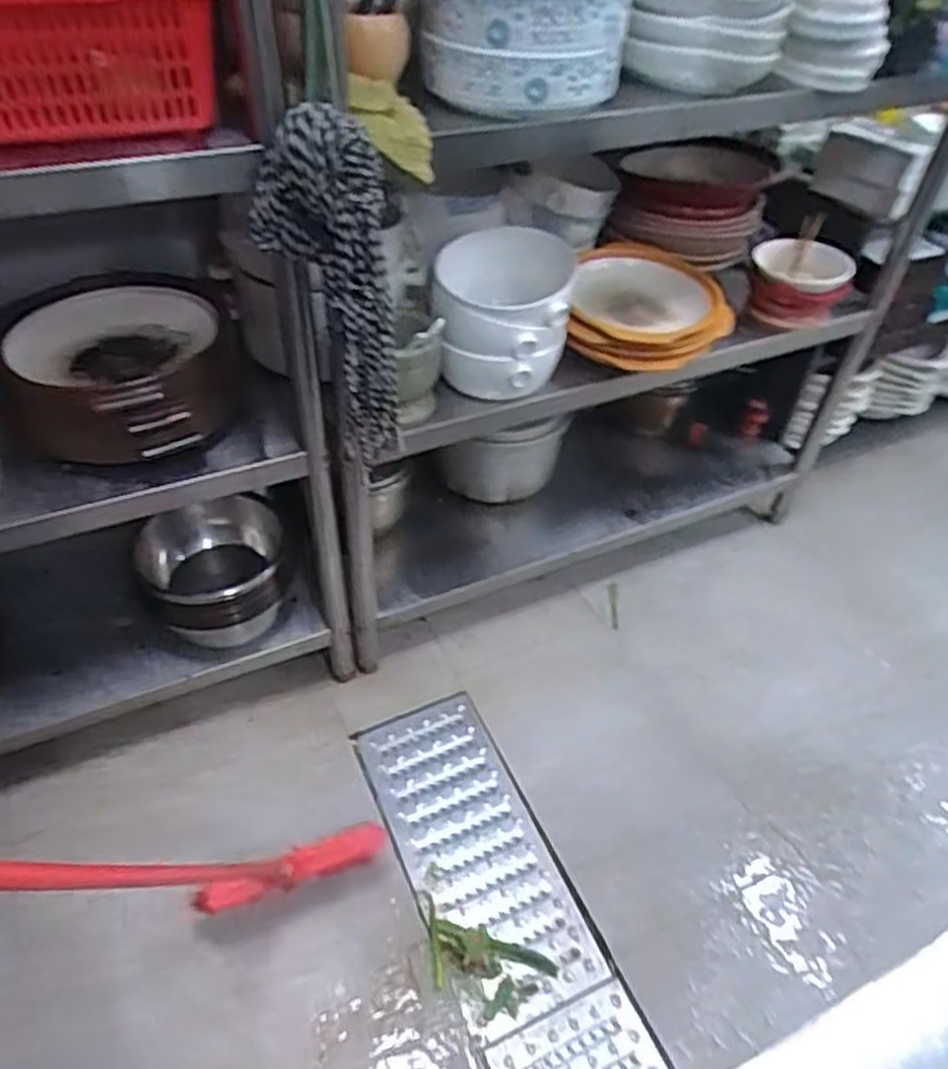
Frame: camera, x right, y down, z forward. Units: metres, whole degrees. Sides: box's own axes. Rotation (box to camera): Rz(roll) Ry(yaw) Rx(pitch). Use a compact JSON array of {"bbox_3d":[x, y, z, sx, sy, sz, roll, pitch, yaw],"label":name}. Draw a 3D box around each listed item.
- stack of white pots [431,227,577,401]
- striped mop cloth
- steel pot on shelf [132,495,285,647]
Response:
[{"bbox_3d":[0.047,-0.358,1.253,0.214,0.173,0.255,0,45,-3],"label":"stack of white pots"},{"bbox_3d":[-0.179,-0.265,0.935,0.154,0.437,0.070,1,45,-2],"label":"striped mop cloth"},{"bbox_3d":[-0.464,0.081,1.377,0.249,0.219,0.200,-6,45,-9],"label":"steel pot on shelf"}]

